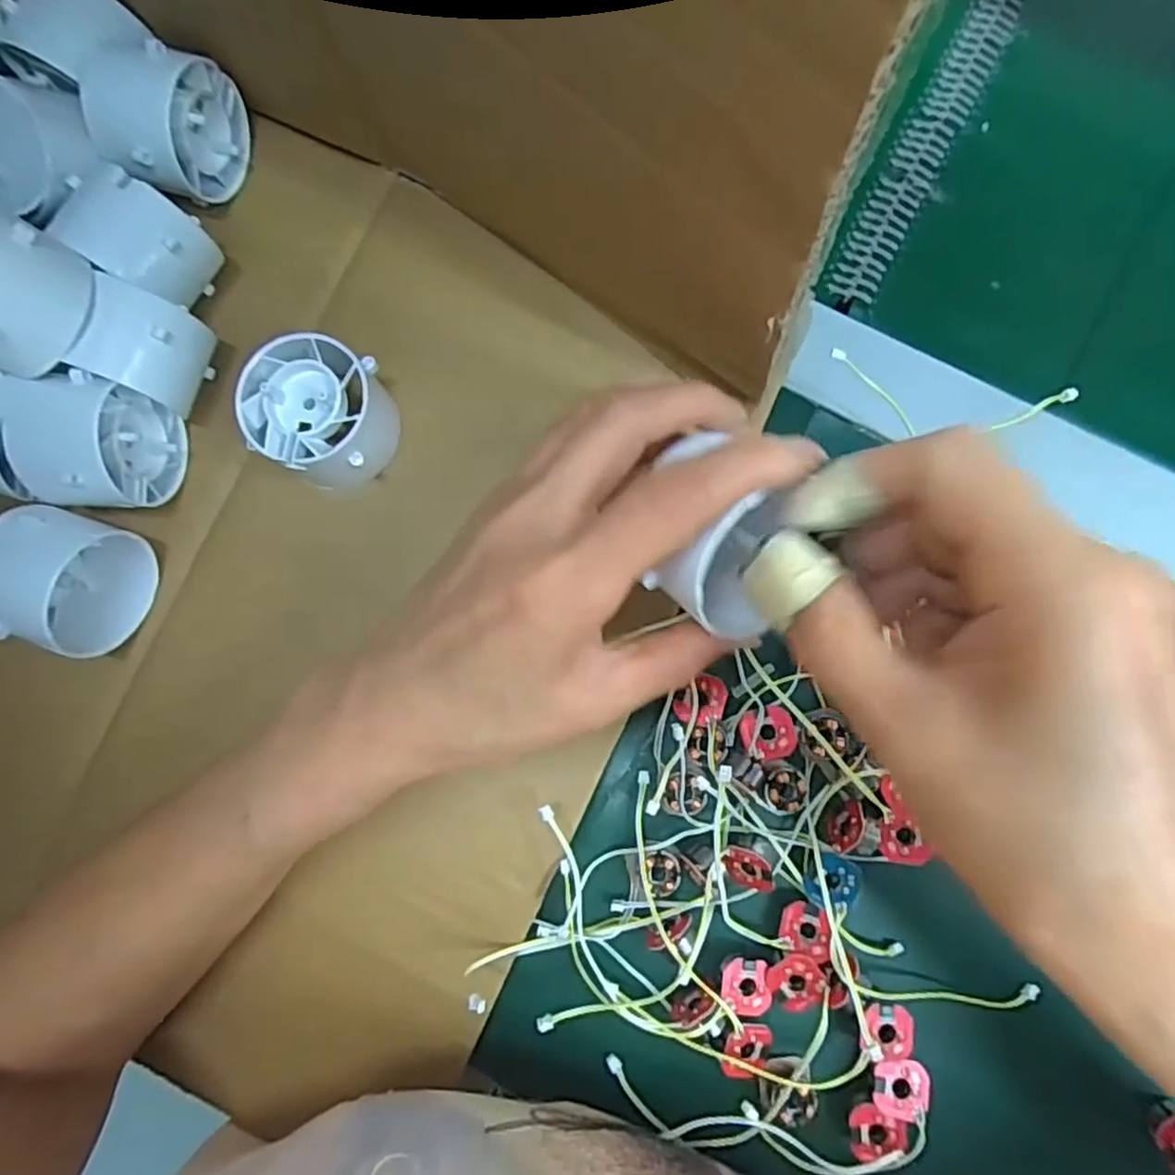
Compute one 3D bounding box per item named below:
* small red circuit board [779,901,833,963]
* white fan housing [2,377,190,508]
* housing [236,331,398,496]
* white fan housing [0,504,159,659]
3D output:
[{"bbox_3d":[0.080,0.125,0.254,0.018,0.004,0.019,8,81,4],"label":"small red circuit board"},{"bbox_3d":[-0.183,-0.051,0.262,0.036,0.045,0.043,2,81,3],"label":"white fan housing"},{"bbox_3d":[-0.101,-0.066,0.265,0.047,0.034,0.048,0,80,3],"label":"housing"},{"bbox_3d":[-0.192,-0.001,0.261,0.033,0.057,0.048,12,81,5],"label":"white fan housing"}]

